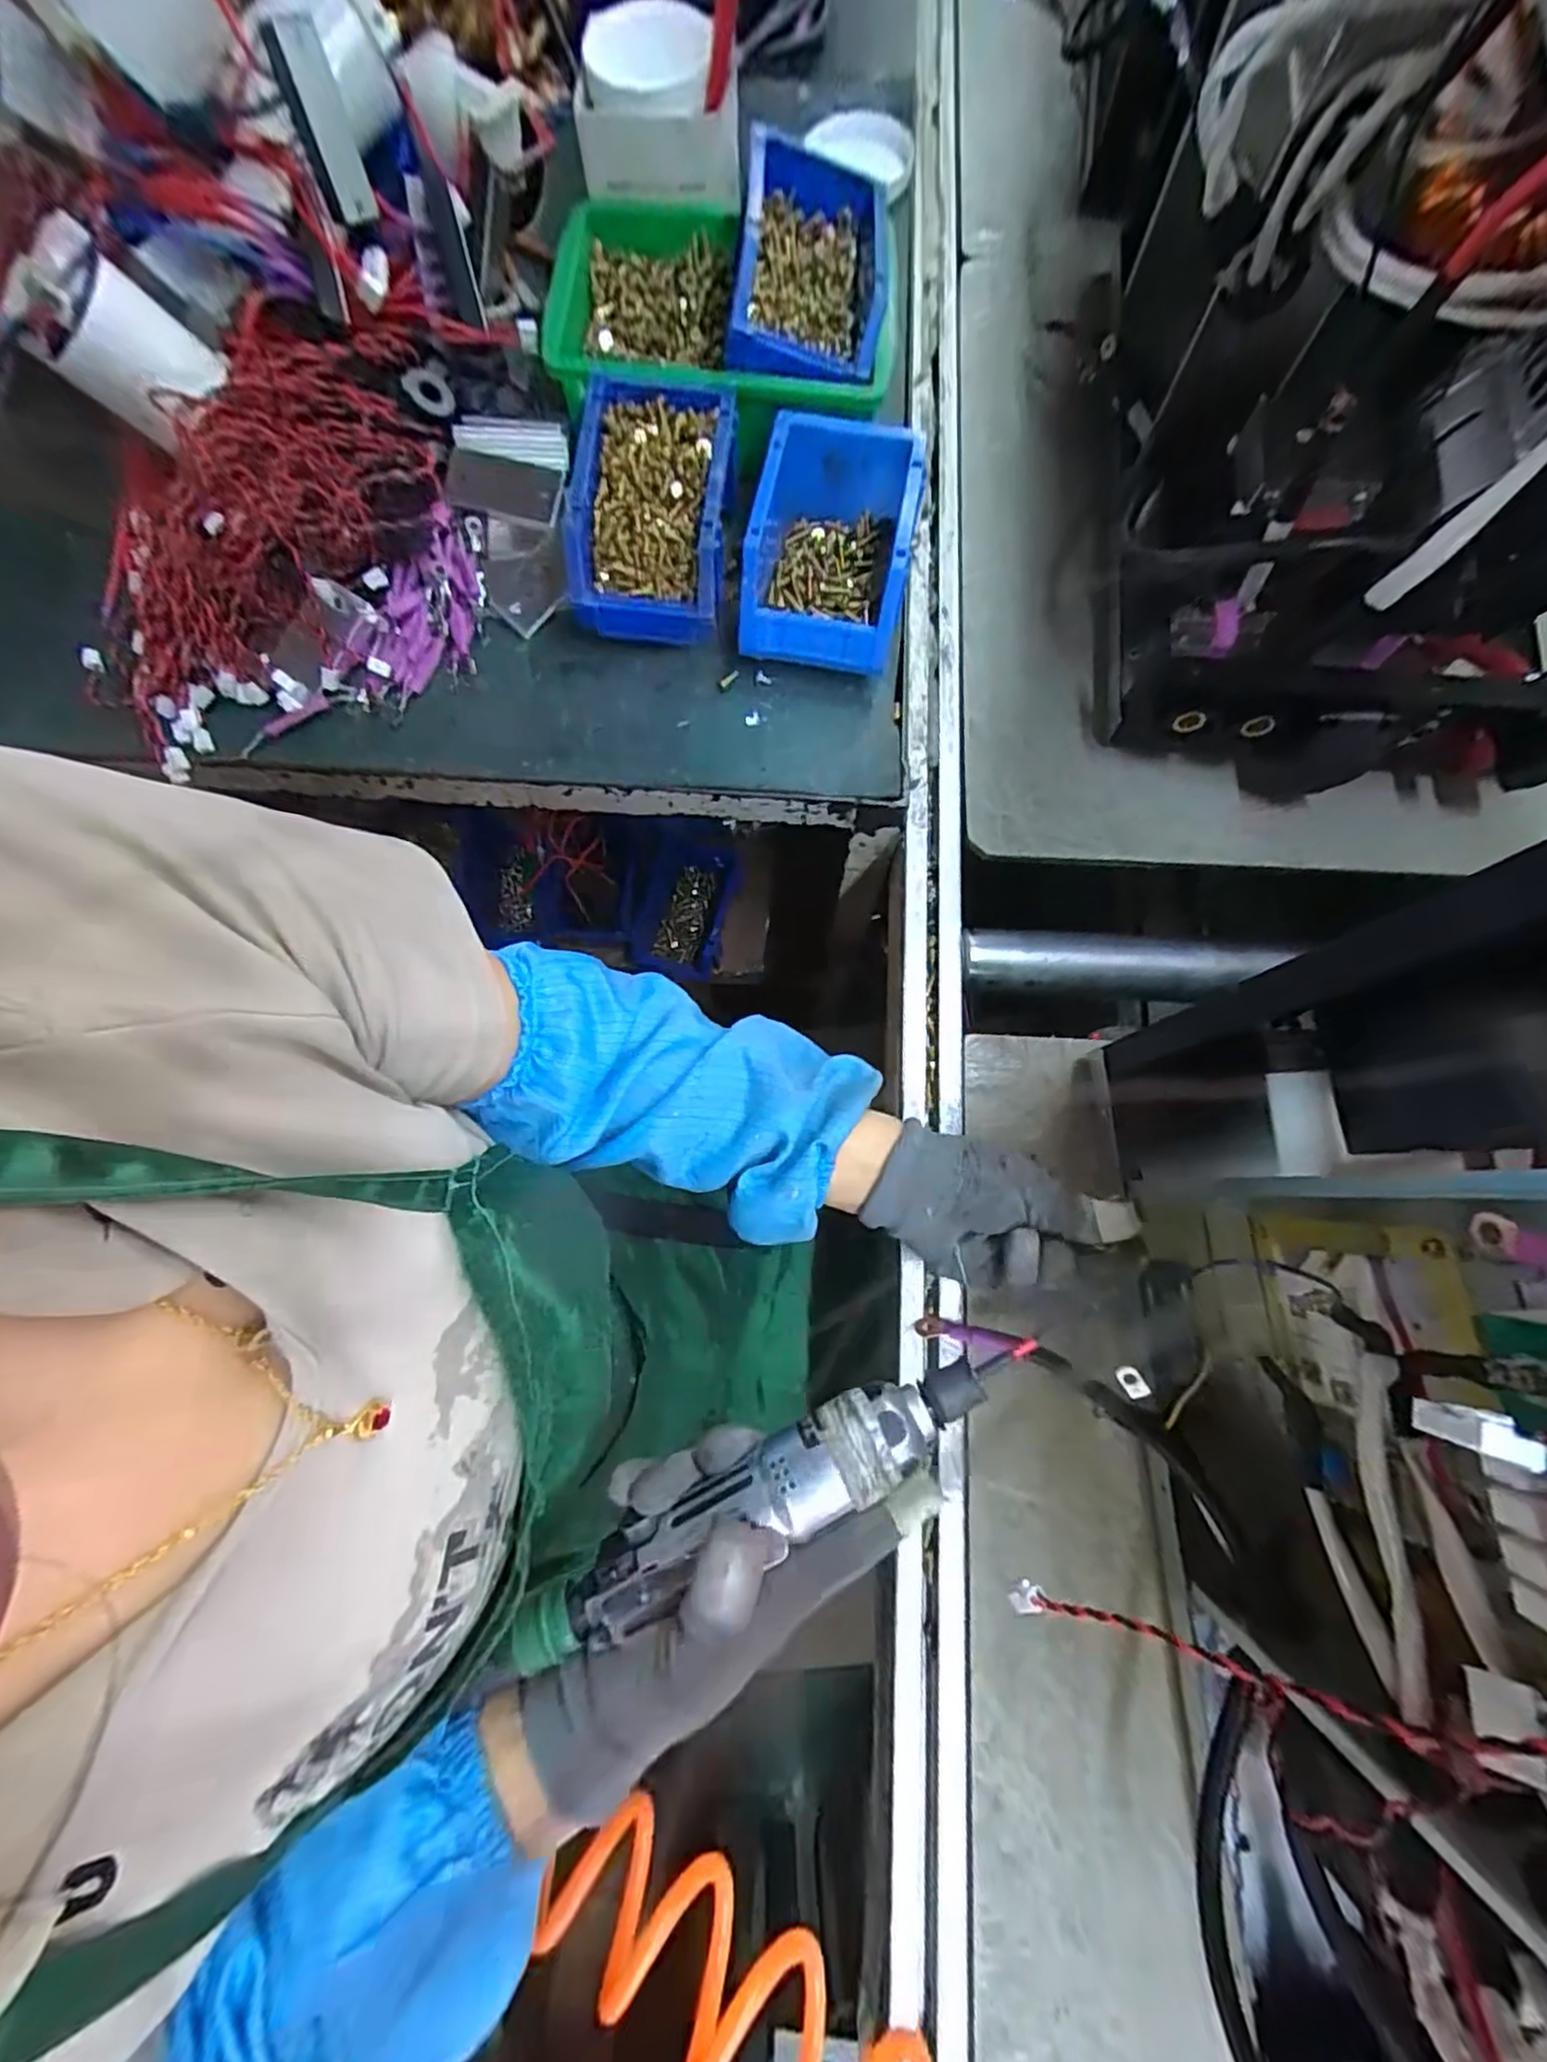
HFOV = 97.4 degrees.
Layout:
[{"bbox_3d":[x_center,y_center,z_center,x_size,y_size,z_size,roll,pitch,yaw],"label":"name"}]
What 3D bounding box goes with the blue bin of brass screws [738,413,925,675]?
[{"bbox_3d":[0.041,-0.343,0.485,0.105,0.063,0.154,10,78,3],"label":"blue bin of brass screws"}]

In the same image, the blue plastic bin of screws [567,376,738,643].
[{"bbox_3d":[-0.083,-0.372,0.491,0.107,0.072,0.166,7,77,2],"label":"blue plastic bin of screws"}]

